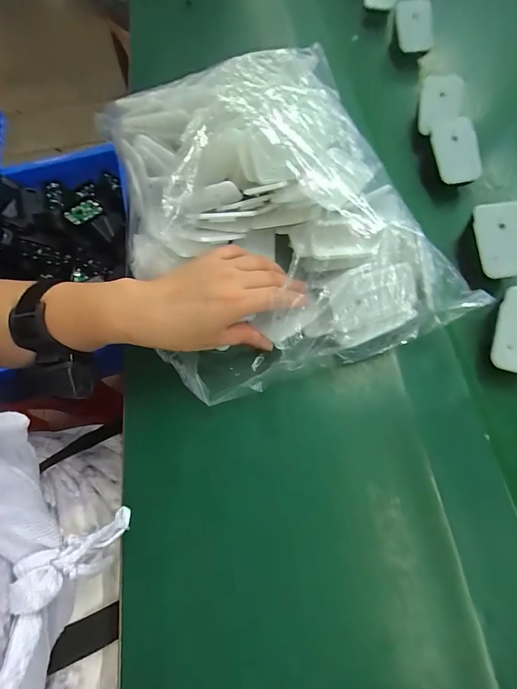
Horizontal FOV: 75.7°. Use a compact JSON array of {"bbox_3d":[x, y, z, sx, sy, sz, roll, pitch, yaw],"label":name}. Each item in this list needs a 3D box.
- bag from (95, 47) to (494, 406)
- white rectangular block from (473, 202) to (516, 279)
[{"bbox_3d":[0.002,-0.110,0.297,0.243,0.098,0.287,-22,68,-6],"label":"bag"},{"bbox_3d":[0.215,-0.092,0.294,0.043,0.005,0.064,-4,89,6],"label":"white rectangular block"}]

